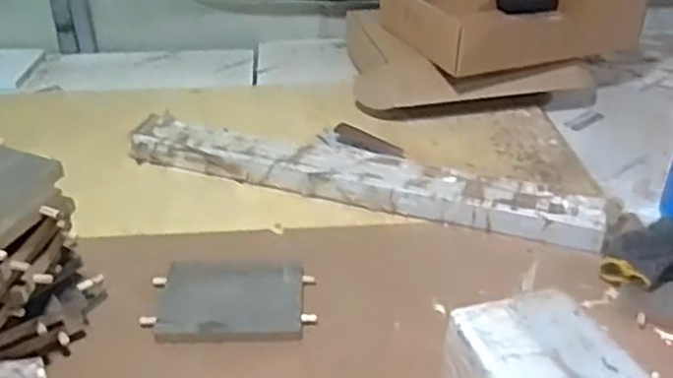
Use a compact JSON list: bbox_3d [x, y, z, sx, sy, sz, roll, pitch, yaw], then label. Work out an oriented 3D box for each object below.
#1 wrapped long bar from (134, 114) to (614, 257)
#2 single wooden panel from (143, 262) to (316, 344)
[{"bbox_3d":[0.022,-0.019,0.976,0.650,0.041,0.089,11,36,16],"label":"wrapped long bar"},{"bbox_3d":[-0.115,0.123,0.782,0.172,0.018,0.122,-1,34,-2],"label":"single wooden panel"}]

